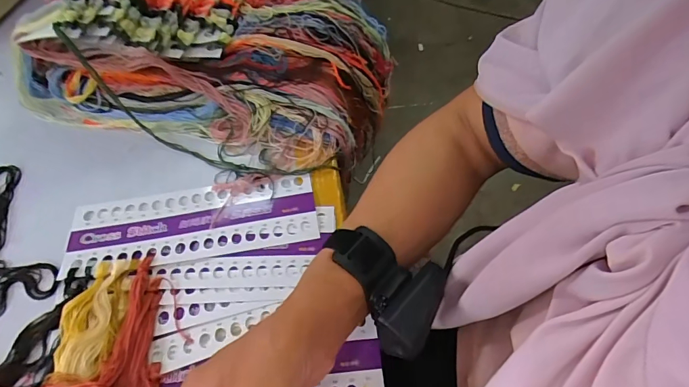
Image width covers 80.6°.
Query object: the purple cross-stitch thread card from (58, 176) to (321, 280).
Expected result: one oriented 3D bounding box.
[{"bbox_3d":[-0.149,0.028,0.403,0.239,0.006,0.081,-8,58,-4],"label":"purple cross-stitch thread card"}]

